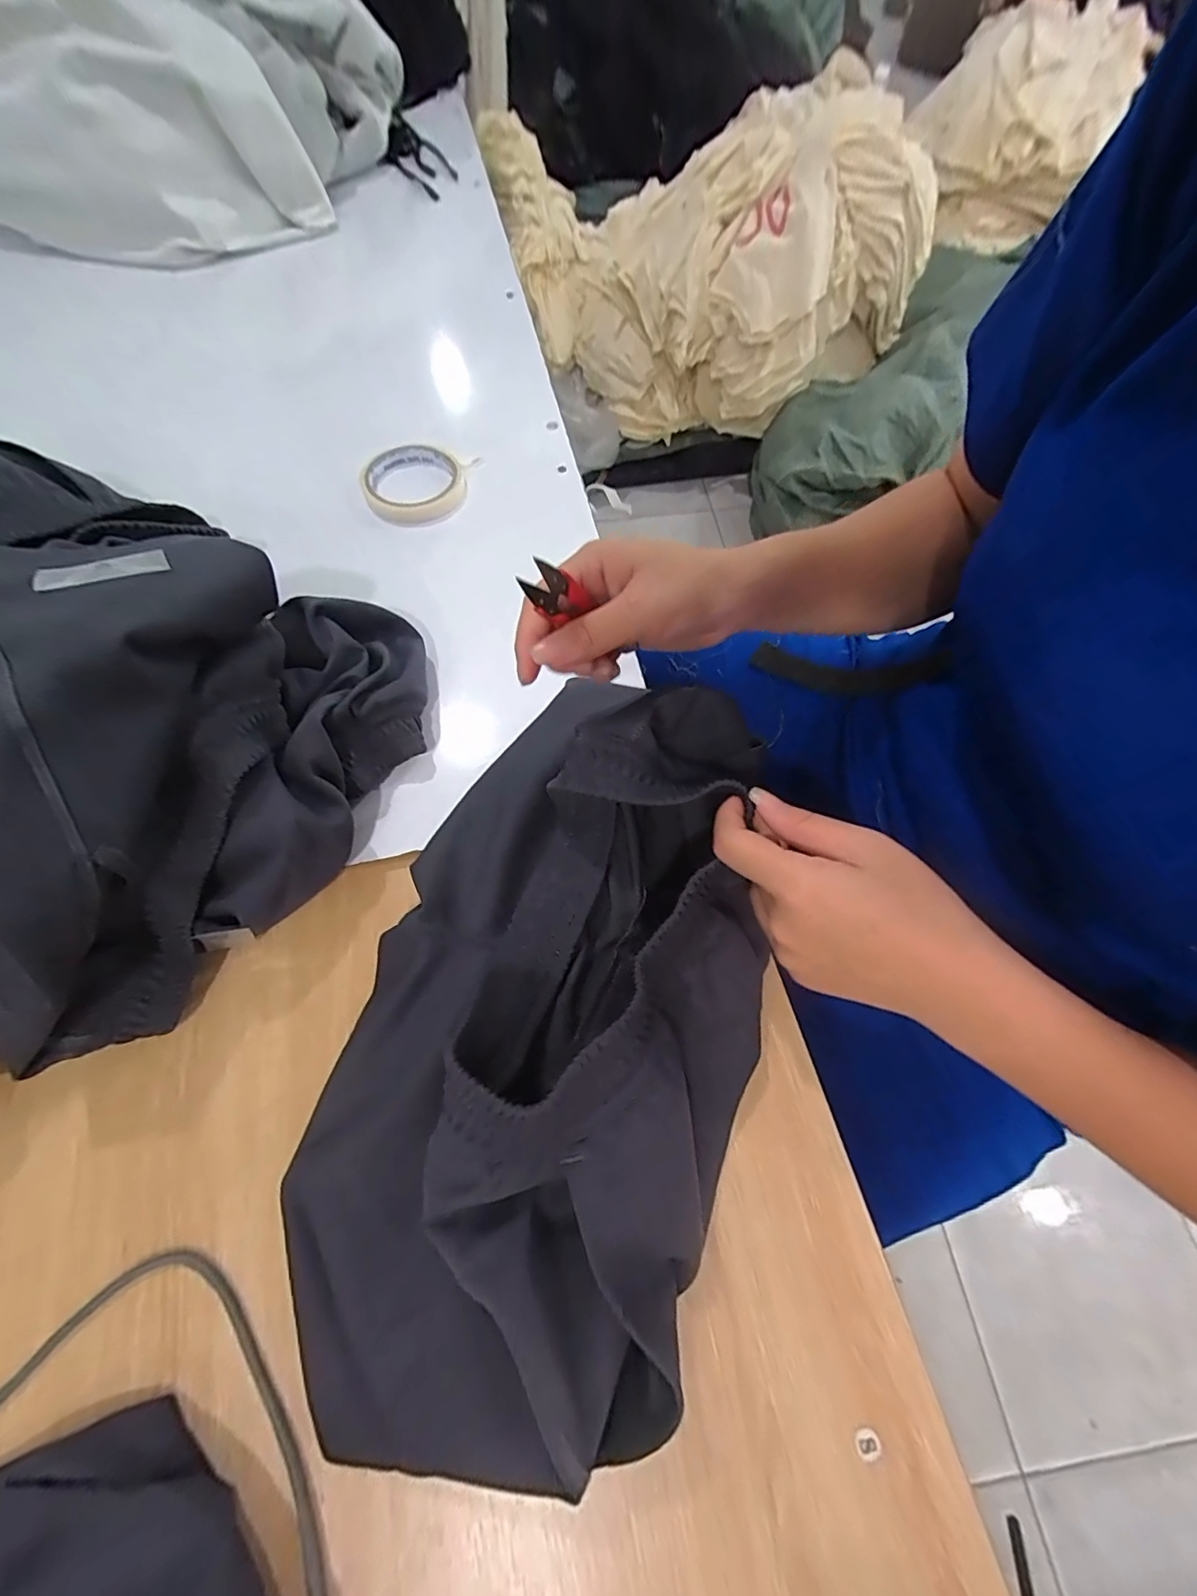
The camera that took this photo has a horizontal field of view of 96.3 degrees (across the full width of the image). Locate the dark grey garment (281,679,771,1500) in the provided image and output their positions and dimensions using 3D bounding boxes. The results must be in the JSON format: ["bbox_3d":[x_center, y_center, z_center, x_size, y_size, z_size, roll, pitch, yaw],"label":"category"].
[{"bbox_3d":[-0.023,0.102,0.277,0.205,0.083,0.372,16,65,7],"label":"dark grey garment"}]

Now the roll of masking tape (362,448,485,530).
[{"bbox_3d":[-0.168,-0.283,0.489,0.095,0.018,0.096,0,65,0],"label":"roll of masking tape"}]

